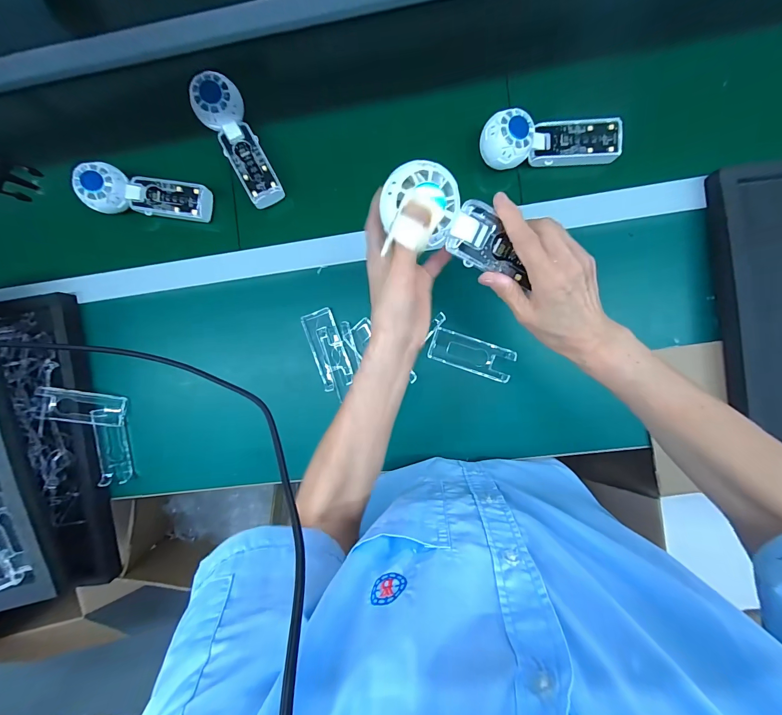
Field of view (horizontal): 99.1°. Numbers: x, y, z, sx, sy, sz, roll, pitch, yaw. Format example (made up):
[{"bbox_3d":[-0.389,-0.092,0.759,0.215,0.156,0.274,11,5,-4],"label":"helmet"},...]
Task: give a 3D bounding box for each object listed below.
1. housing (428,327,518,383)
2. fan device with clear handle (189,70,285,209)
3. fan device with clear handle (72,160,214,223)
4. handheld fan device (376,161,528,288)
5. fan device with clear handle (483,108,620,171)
[{"bbox_3d":[0.107,-0.004,0.446,0.108,0.012,0.043,19,93,5],"label":"housing"},{"bbox_3d":[-0.201,-0.283,0.441,0.056,0.027,0.162,-27,100,5],"label":"fan device with clear handle"},{"bbox_3d":[-0.330,-0.222,0.451,0.156,0.029,0.057,6,88,-9],"label":"fan device with clear handle"},{"bbox_3d":[0.059,-0.100,0.272,0.137,0.036,0.069,13,88,-32],"label":"handheld fan device"},{"bbox_3d":[0.200,-0.272,0.413,0.173,0.056,0.055,-5,86,7],"label":"fan device with clear handle"}]

